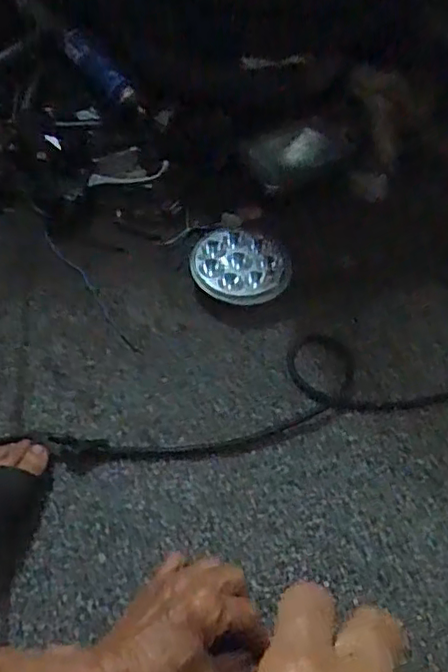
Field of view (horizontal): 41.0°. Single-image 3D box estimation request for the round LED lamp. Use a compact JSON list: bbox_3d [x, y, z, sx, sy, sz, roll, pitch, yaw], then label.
[{"bbox_3d":[0.023,-0.094,0.828,0.136,0.038,0.112,10,55,2],"label":"round LED lamp"}]

